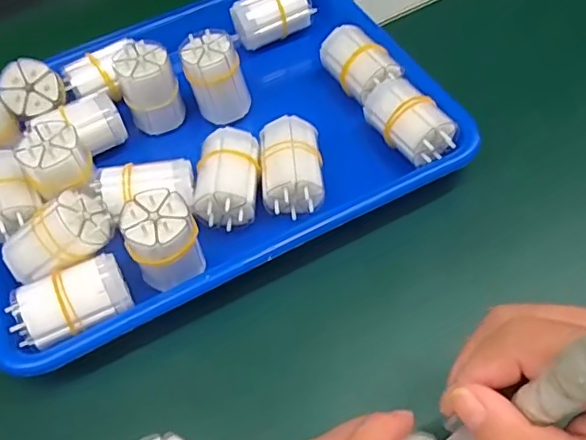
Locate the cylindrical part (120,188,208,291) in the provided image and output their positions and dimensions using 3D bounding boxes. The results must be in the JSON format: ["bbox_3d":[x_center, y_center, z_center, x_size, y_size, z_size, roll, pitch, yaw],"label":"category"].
[{"bbox_3d":[-0.076,0.015,0.342,0.039,0.058,0.034,-27,58,-14],"label":"cylindrical part"}]

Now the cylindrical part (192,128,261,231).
[{"bbox_3d":[-0.042,-0.026,0.379,0.041,0.037,0.061,-5,56,1],"label":"cylindrical part"}]

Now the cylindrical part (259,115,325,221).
[{"bbox_3d":[-0.001,-0.033,0.385,0.039,0.040,0.060,-6,55,1],"label":"cylindrical part"}]

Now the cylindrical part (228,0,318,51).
[{"bbox_3d":[-0.016,-0.168,0.469,0.064,0.034,0.032,-21,57,-10],"label":"cylindrical part"}]

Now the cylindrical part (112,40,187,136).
[{"bbox_3d":[-0.103,-0.096,0.417,0.038,0.056,0.034,-16,56,-6],"label":"cylindrical part"}]

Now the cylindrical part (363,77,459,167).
[{"bbox_3d":[0.080,-0.067,0.398,0.044,0.039,0.064,-24,57,-12],"label":"cylindrical part"}]

